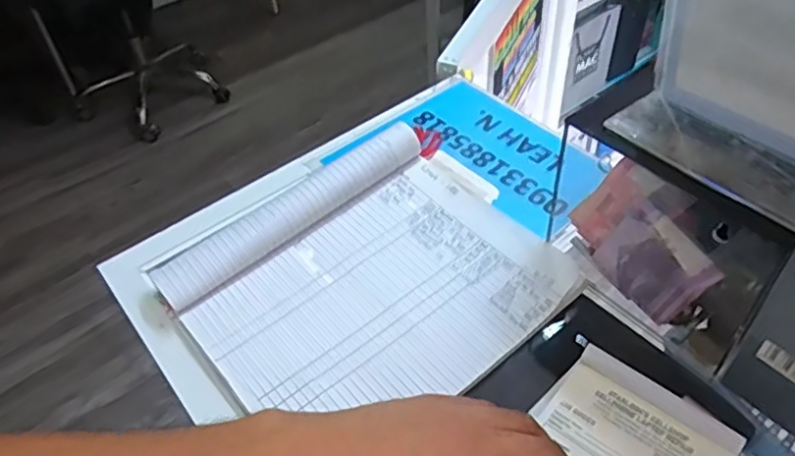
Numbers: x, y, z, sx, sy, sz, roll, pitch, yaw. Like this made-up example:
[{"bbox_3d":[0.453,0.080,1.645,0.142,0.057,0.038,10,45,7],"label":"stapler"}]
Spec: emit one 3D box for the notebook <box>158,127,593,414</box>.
[{"bbox_3d":[-0.023,0.037,0.475,0.251,0.034,0.220,-31,51,-23],"label":"notebook"}]

